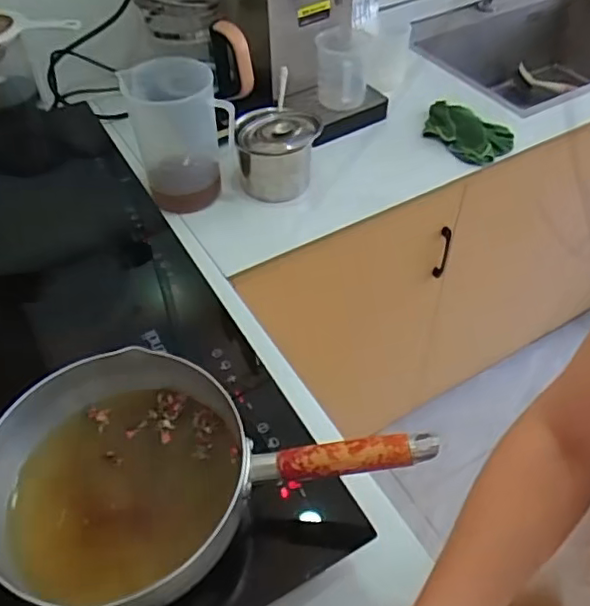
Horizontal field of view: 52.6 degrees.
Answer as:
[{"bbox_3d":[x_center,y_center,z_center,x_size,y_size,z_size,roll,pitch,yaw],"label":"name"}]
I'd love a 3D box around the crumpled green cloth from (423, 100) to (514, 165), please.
[{"bbox_3d":[0.314,-0.330,1.118,0.183,0.035,0.111,36,59,29],"label":"crumpled green cloth"}]

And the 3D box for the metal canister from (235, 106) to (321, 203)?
[{"bbox_3d":[-0.030,-0.253,1.015,0.131,0.118,0.132,-8,49,-4],"label":"metal canister"}]

